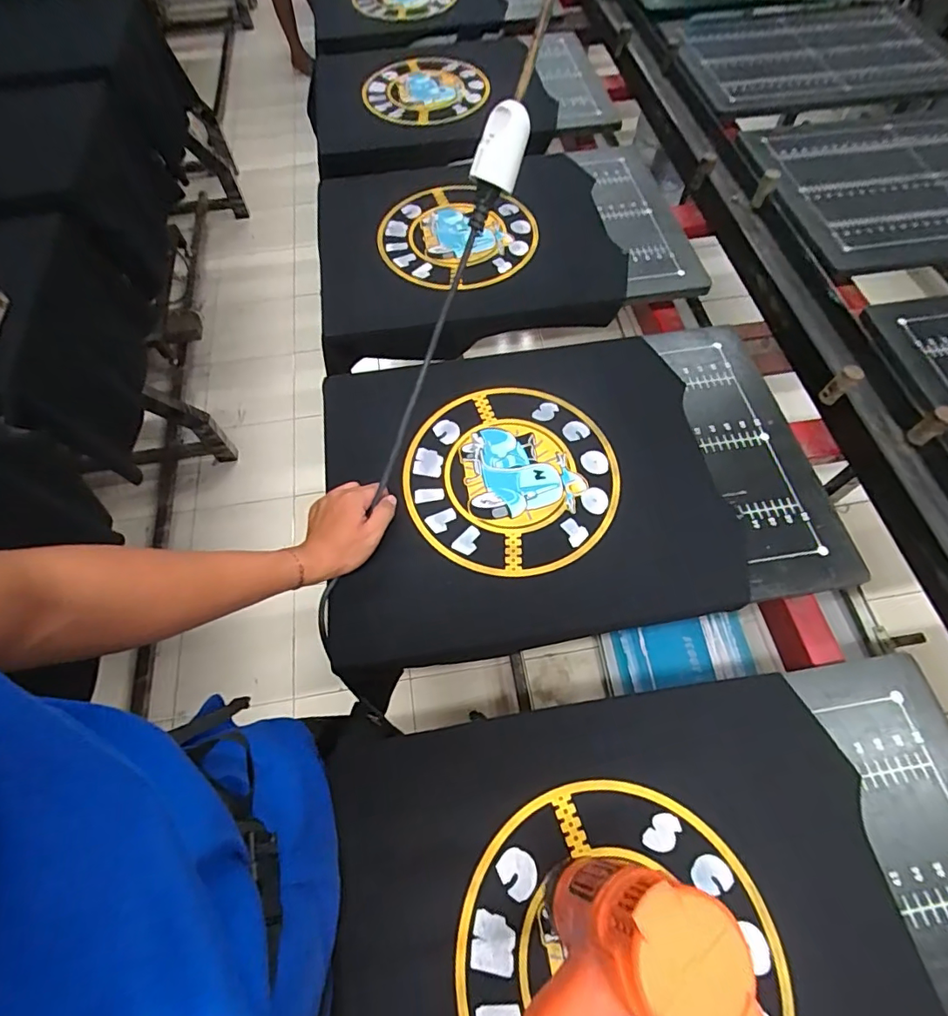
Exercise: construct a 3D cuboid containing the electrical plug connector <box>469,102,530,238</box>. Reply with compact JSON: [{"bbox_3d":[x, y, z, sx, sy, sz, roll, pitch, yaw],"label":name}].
[{"bbox_3d":[0.018,-0.296,0.442,0.027,0.098,0.038,39,39,18],"label":"electrical plug connector"}]

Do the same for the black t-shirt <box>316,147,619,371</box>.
[{"bbox_3d":[-0.022,-0.440,0.860,0.479,0.087,0.435,-7,62,-2],"label":"black t-shirt"}]

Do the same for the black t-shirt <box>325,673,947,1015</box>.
[{"bbox_3d":[0.127,0.376,0.426,0.468,0.055,0.400,-8,63,-4],"label":"black t-shirt"}]

